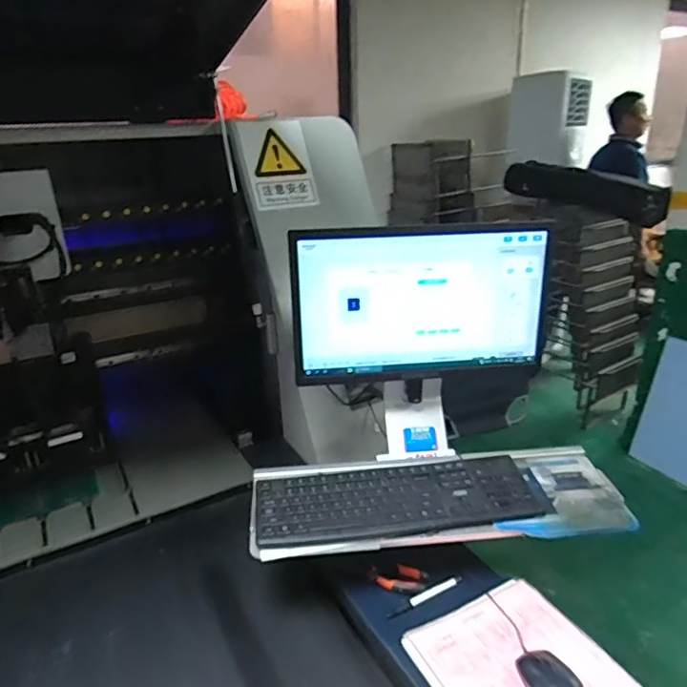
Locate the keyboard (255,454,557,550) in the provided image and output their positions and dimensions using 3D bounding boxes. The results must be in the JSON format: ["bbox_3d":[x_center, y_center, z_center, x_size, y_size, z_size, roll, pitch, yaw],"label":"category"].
[{"bbox_3d":[0.100,0.250,0.880,0.469,0.032,0.141,-4,21,-7],"label":"keyboard"}]

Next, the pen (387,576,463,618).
[{"bbox_3d":[0.128,0.392,0.843,0.143,0.013,0.016,-15,25,-31],"label":"pen"}]

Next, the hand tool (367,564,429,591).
[{"bbox_3d":[0.086,0.372,0.864,0.092,0.009,0.052,3,22,11],"label":"hand tool"}]

